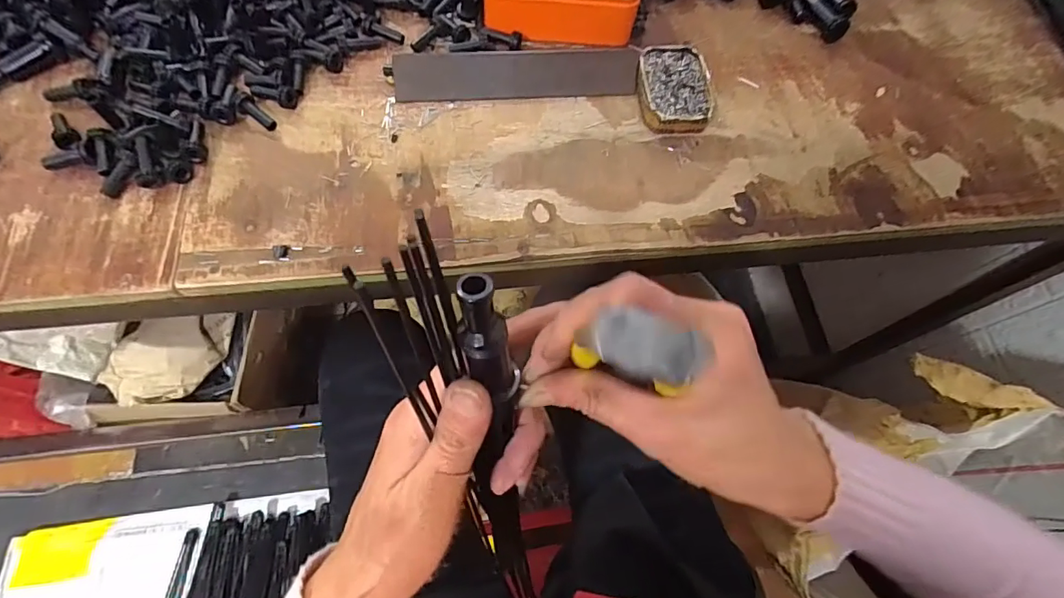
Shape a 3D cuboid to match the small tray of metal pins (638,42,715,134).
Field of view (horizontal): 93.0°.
[{"bbox_3d":[0.131,-0.190,0.460,0.064,0.026,0.090,-4,67,-7],"label":"small tray of metal pins"}]

